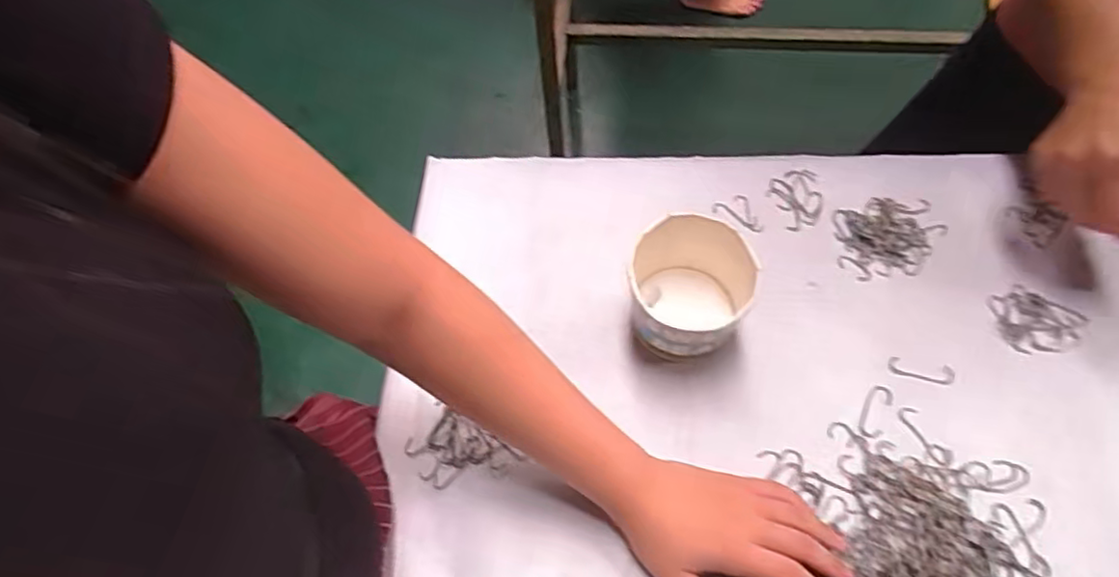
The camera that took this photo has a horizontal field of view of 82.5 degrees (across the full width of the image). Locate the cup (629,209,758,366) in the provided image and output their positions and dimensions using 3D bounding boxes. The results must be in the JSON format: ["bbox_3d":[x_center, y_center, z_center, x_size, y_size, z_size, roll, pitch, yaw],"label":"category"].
[{"bbox_3d":[0.096,0.004,0.476,0.082,0.071,0.089,-1,61,2],"label":"cup"}]

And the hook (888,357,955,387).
[{"bbox_3d":[0.271,0.062,0.477,0.047,0.004,0.014,12,62,10],"label":"hook"}]

